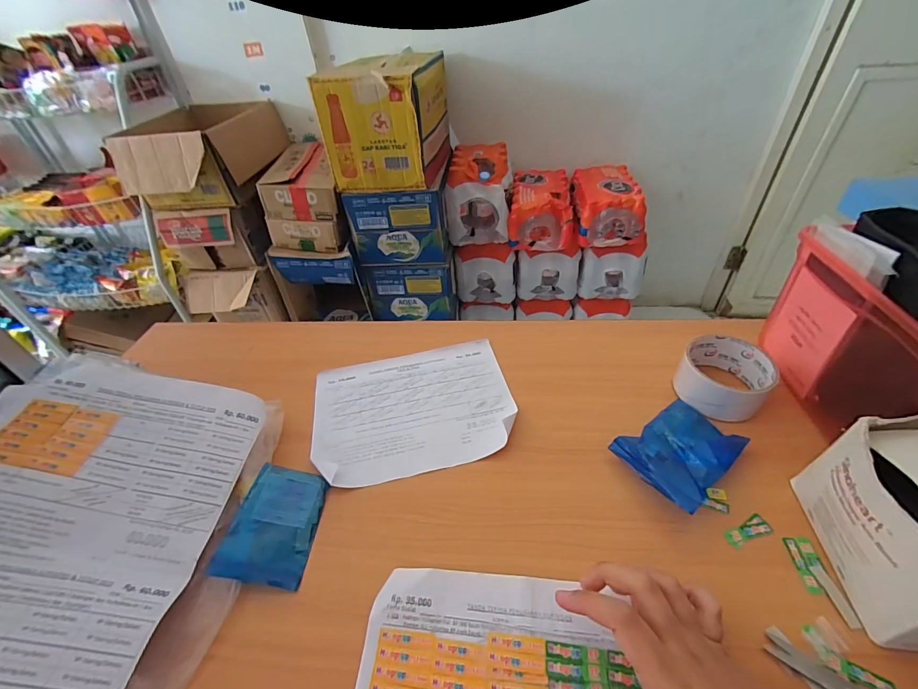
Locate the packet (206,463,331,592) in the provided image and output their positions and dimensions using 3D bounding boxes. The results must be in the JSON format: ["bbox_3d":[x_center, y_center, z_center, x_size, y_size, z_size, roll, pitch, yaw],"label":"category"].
[{"bbox_3d":[-0.155,0.152,0.339,0.068,0.006,0.091,14,49,-4],"label":"packet"}]

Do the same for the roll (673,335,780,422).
[{"bbox_3d":[0.269,0.032,0.404,0.085,0.038,0.079,-3,42,3],"label":"roll"}]

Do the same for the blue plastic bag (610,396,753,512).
[{"bbox_3d":[0.204,0.095,0.359,0.111,0.030,0.078,-25,45,-21],"label":"blue plastic bag"}]

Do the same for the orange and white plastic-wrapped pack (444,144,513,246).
[{"bbox_3d":[0.070,-0.483,1.266,0.188,0.220,0.257,2,42,8],"label":"orange and white plastic-wrapped pack"}]

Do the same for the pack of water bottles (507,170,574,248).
[{"bbox_3d":[0.262,-0.444,1.286,0.187,0.148,0.277,2,42,8],"label":"pack of water bottles"}]

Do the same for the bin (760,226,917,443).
[{"bbox_3d":[0.381,0.000,0.356,0.105,0.132,0.183,-1,42,4],"label":"bin"}]

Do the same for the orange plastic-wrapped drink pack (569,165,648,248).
[{"bbox_3d":[0.463,-0.443,1.278,0.188,0.167,0.286,-2,42,4],"label":"orange plastic-wrapped drink pack"}]

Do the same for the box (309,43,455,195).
[{"bbox_3d":[-0.195,-0.628,1.114,0.281,0.257,0.326,1,42,7],"label":"box"}]

